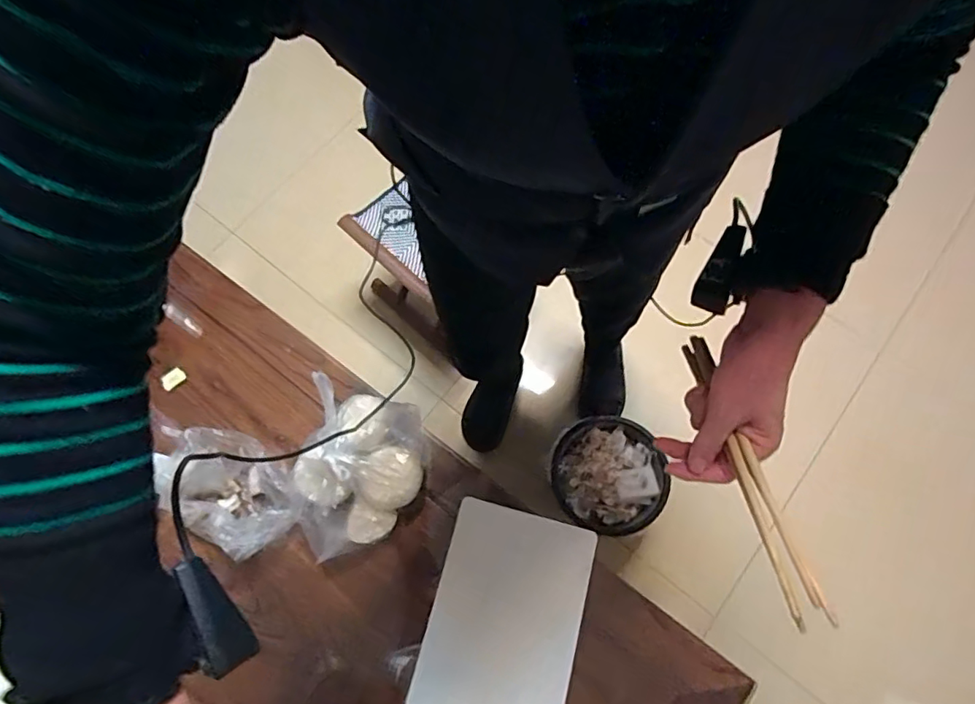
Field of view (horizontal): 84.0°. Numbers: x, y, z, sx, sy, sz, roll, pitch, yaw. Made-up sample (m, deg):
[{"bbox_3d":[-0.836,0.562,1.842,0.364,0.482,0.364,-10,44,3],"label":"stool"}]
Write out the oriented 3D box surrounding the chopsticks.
[{"bbox_3d":[0.196,0.079,0.422,0.018,0.024,0.246,-5,48,0],"label":"chopsticks"}]

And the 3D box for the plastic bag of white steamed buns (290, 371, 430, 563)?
[{"bbox_3d":[-0.191,0.165,0.749,0.178,0.087,0.234,26,75,9],"label":"plastic bag of white steamed buns"}]

